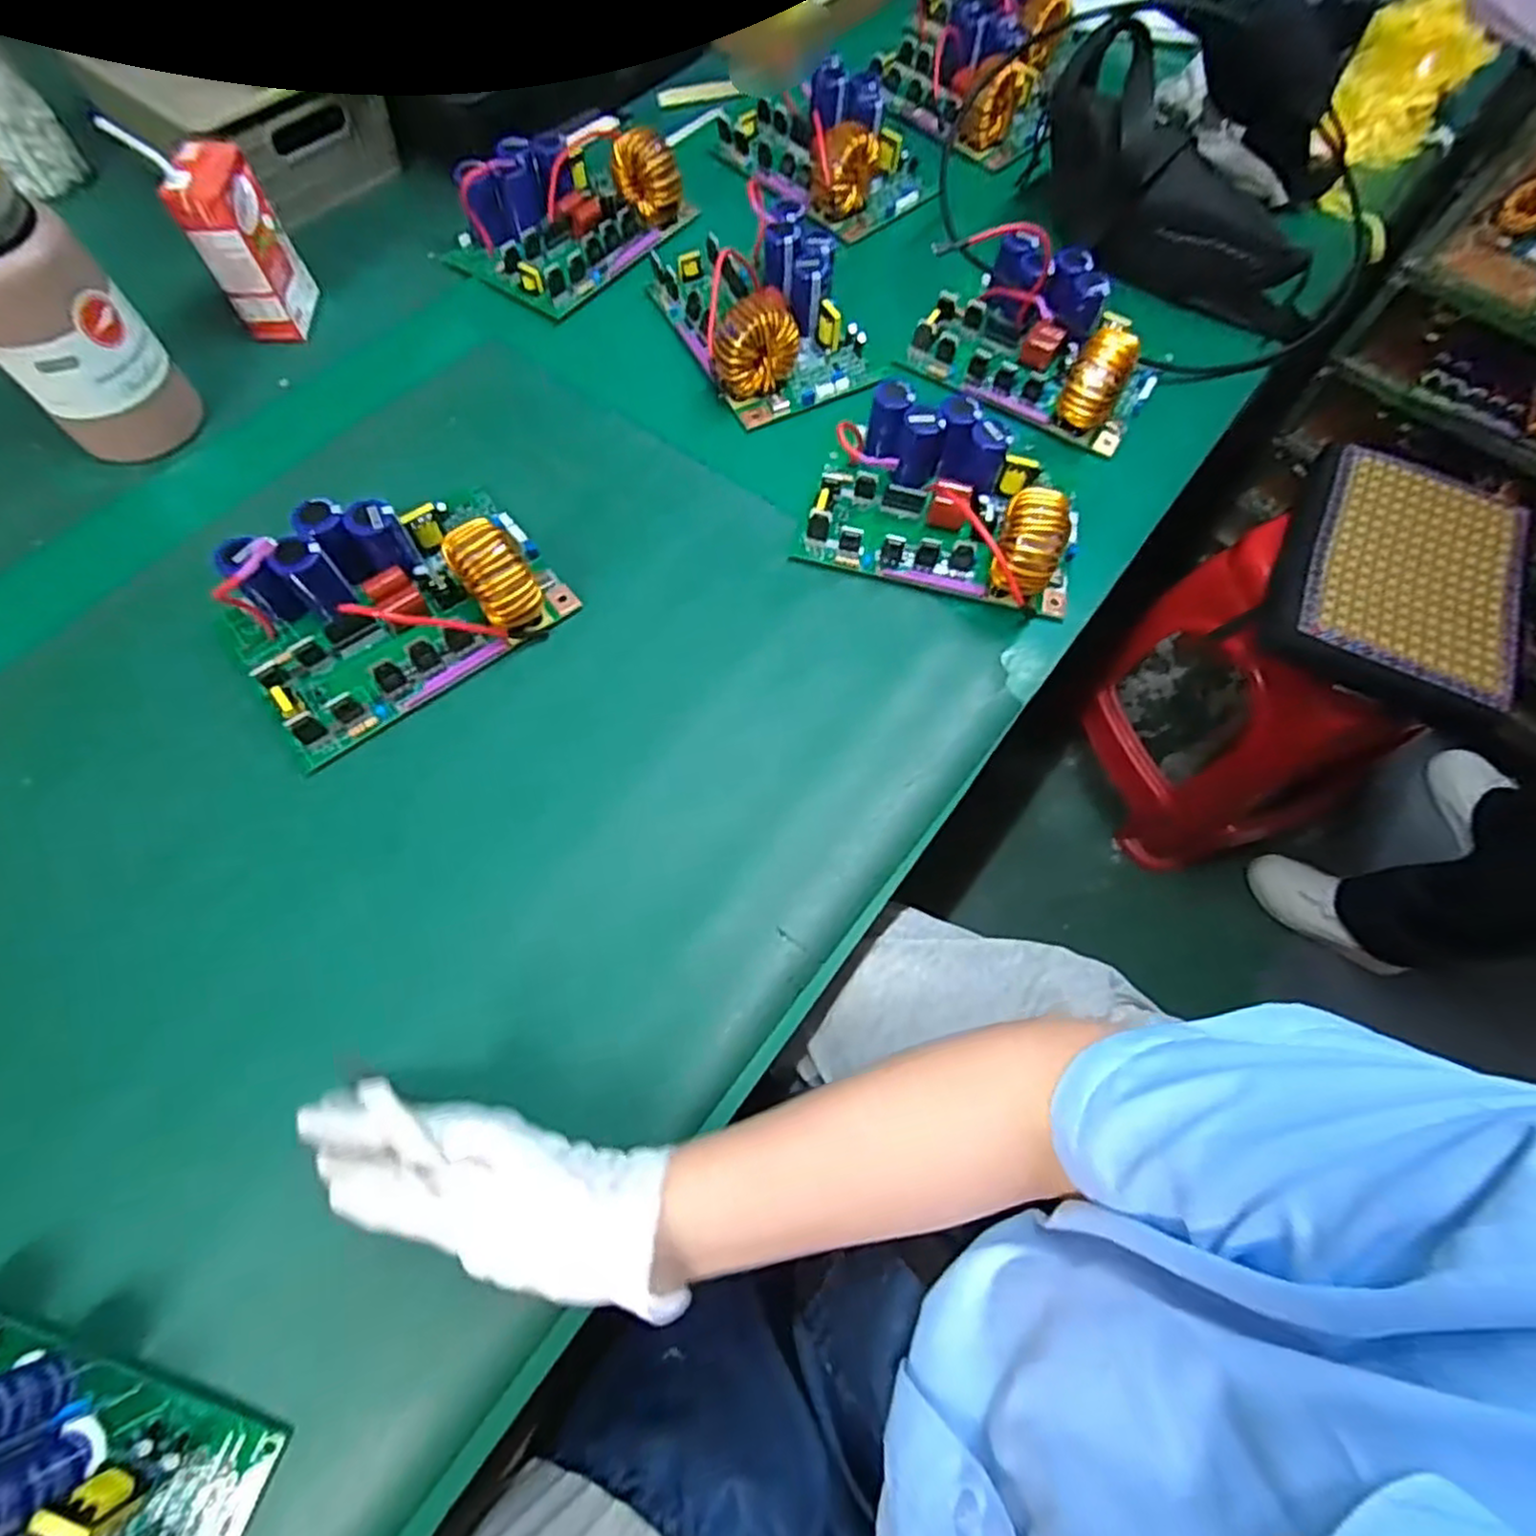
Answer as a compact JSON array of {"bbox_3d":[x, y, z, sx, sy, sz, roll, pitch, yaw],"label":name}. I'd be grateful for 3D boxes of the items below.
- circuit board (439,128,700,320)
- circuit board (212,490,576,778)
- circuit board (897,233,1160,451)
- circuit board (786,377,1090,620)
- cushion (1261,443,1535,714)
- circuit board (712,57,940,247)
[{"bbox_3d":[-0.171,-0.492,0.621,0.136,0.059,0.198,41,71,14],"label":"circuit board"},{"bbox_3d":[-0.243,-0.111,0.453,0.196,0.063,0.134,-35,73,-16],"label":"circuit board"},{"bbox_3d":[0.225,-0.350,0.571,0.188,0.059,0.132,34,70,12],"label":"circuit board"},{"bbox_3d":[0.130,-0.190,0.498,0.188,0.065,0.130,20,67,6],"label":"circuit board"},{"bbox_3d":[0.729,-0.229,0.816,0.244,0.043,0.326,26,68,8],"label":"cushion"},{"bbox_3d":[0.056,-0.598,0.674,0.136,0.068,0.192,-37,73,-16],"label":"circuit board"}]

